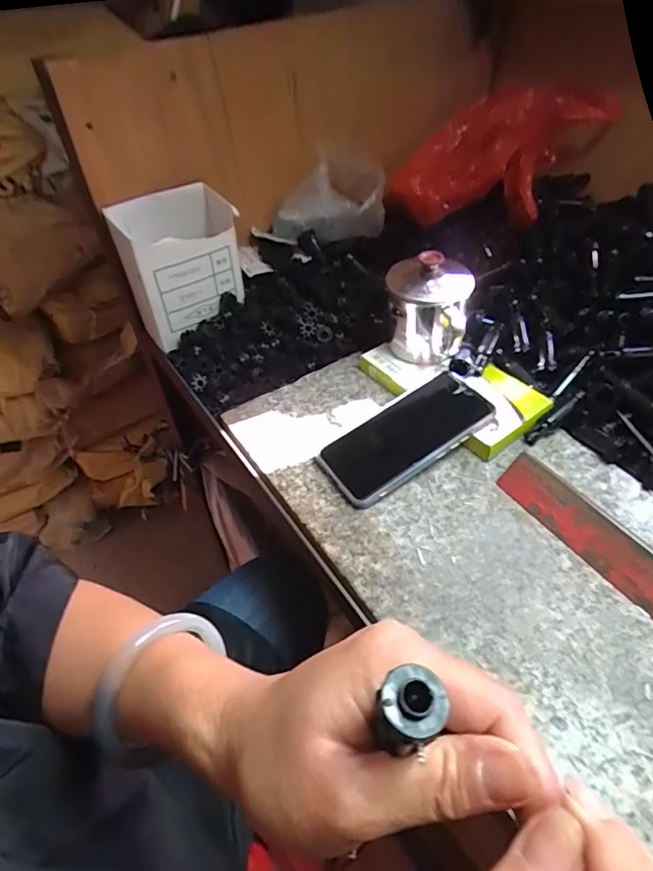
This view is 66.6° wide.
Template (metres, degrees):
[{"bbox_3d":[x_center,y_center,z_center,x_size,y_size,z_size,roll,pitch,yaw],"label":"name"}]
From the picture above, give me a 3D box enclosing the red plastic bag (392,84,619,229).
[{"bbox_3d":[0.223,-0.349,0.650,0.278,0.157,0.071,-18,47,7],"label":"red plastic bag"}]

